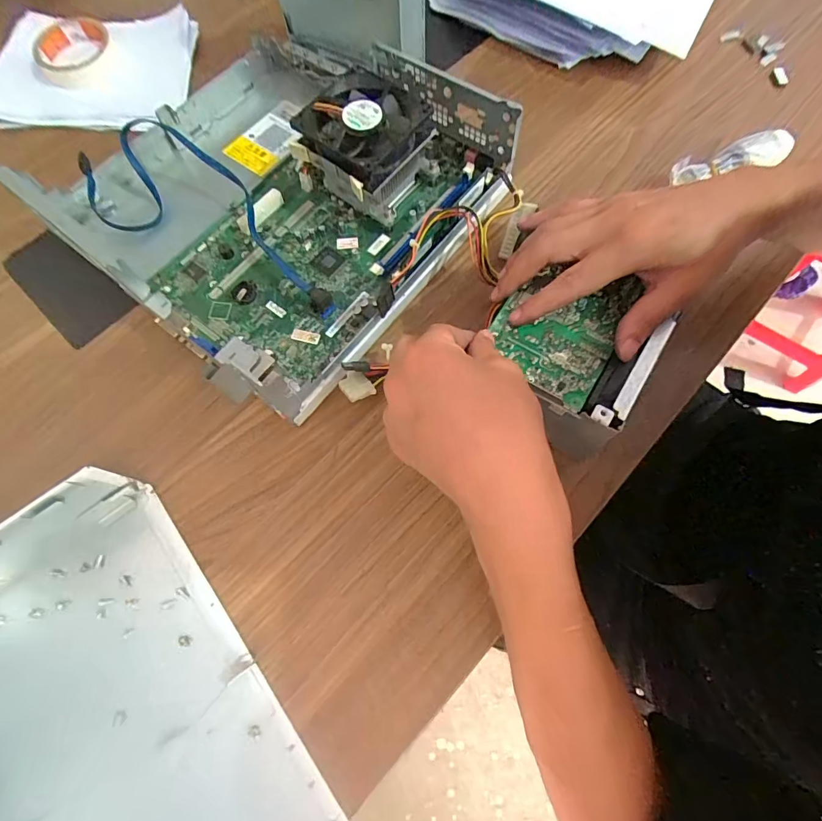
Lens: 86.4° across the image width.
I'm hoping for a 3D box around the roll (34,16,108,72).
[{"bbox_3d":[-0.383,-0.404,0.491,0.074,0.026,0.074,0,71,0],"label":"roll"}]

